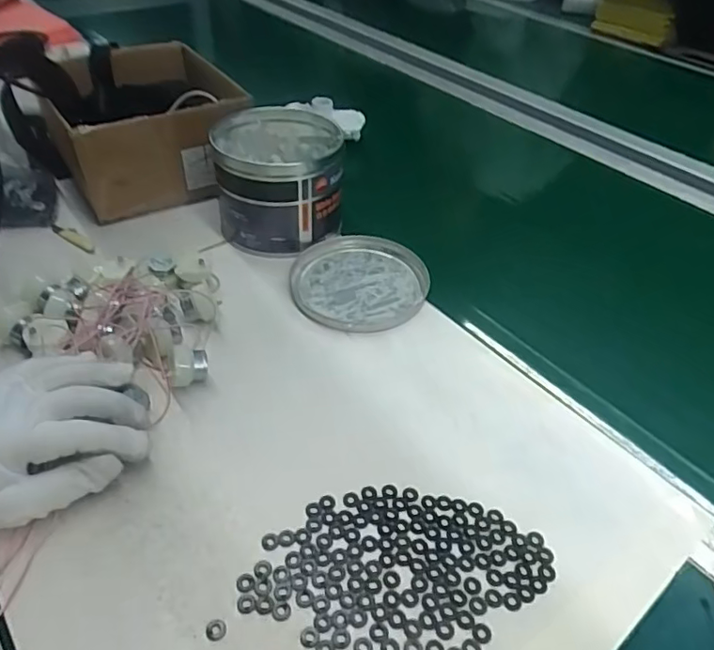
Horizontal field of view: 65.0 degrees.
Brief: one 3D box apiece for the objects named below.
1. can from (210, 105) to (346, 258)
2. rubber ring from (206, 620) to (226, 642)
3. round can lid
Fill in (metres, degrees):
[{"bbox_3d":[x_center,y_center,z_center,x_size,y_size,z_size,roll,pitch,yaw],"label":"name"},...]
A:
[{"bbox_3d":[-0.080,-0.150,0.586,0.126,0.104,0.133,-3,44,-8],"label":"can"},{"bbox_3d":[-0.078,0.168,0.309,0.011,0.004,0.011,2,43,-1],"label":"rubber ring"},{"bbox_3d":[0.003,-0.043,0.544,0.128,0.012,0.132,2,43,-1],"label":"round can lid"}]

